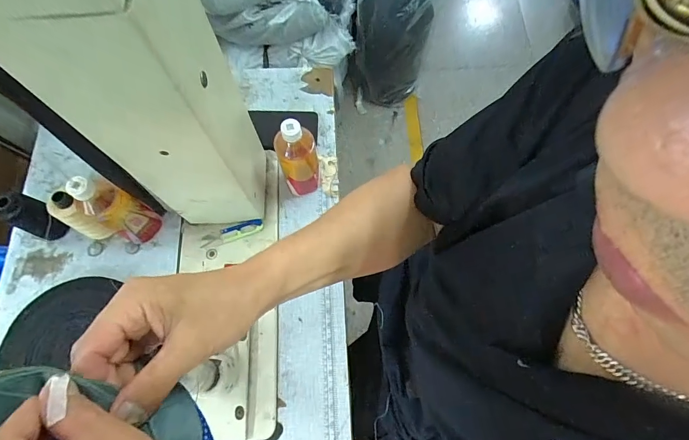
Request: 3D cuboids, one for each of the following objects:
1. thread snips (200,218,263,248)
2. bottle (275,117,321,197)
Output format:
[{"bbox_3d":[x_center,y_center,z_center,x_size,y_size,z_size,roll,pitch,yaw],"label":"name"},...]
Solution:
[{"bbox_3d":[-0.206,0.026,0.672,0.113,0.008,0.028,-18,71,-4],"label":"thread snips"},{"bbox_3d":[-0.078,-0.106,0.620,0.066,0.180,0.064,-16,71,-4],"label":"bottle"}]

